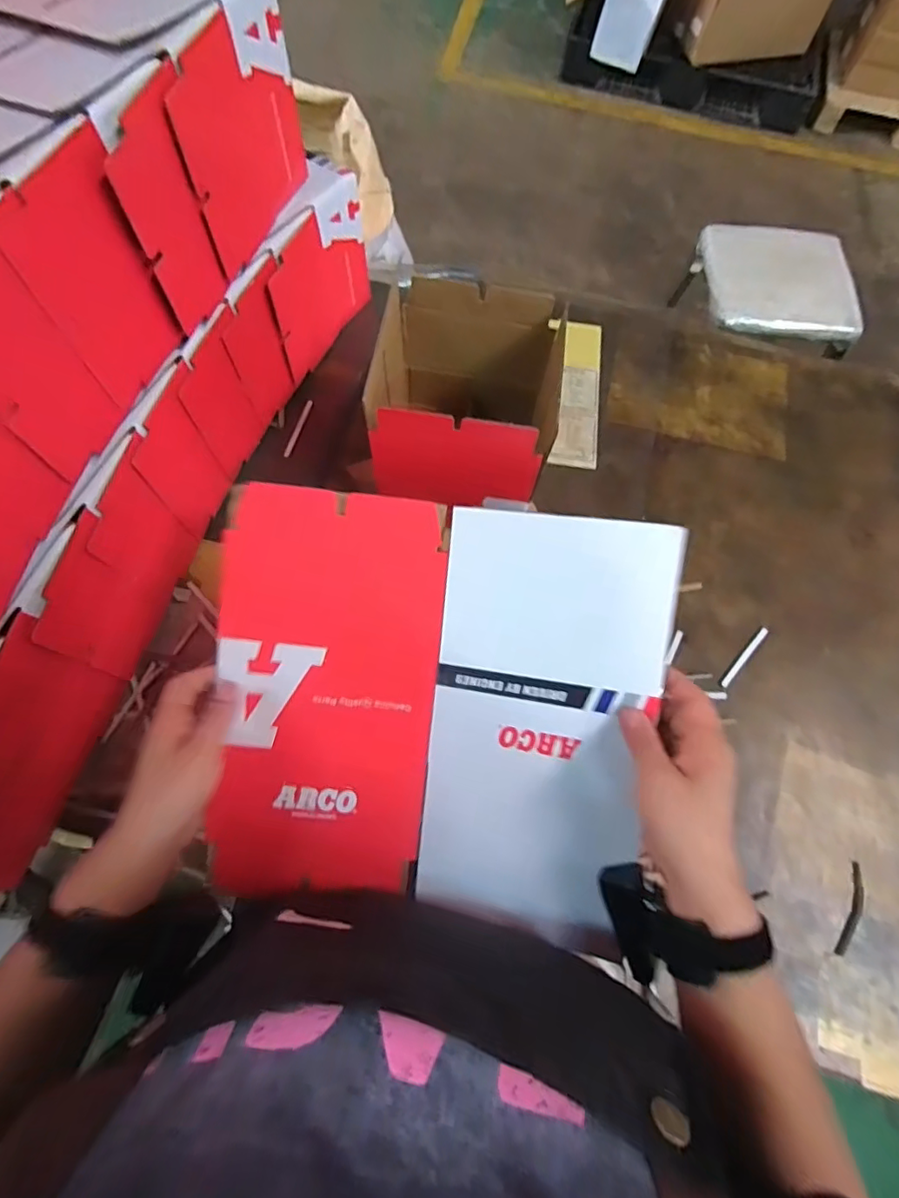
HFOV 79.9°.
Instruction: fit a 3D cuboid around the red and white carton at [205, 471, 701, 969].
[{"bbox_3d":[-0.015,0.089,0.420,0.327,0.028,0.318,6,95,6],"label":"red and white carton"}]

